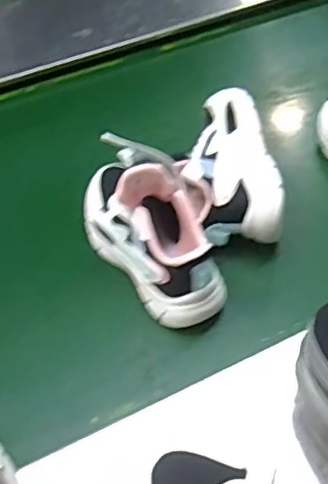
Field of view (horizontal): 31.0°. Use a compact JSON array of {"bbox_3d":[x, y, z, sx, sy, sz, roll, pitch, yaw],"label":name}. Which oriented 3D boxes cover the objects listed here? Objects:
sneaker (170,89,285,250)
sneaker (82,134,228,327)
[{"bbox_3d":[0.067,-0.089,0.693,0.097,0.074,0.205,-8,55,-10],"label":"sneaker"},{"bbox_3d":[-0.017,-0.030,0.606,0.078,0.135,0.217,-28,60,-22],"label":"sneaker"}]

